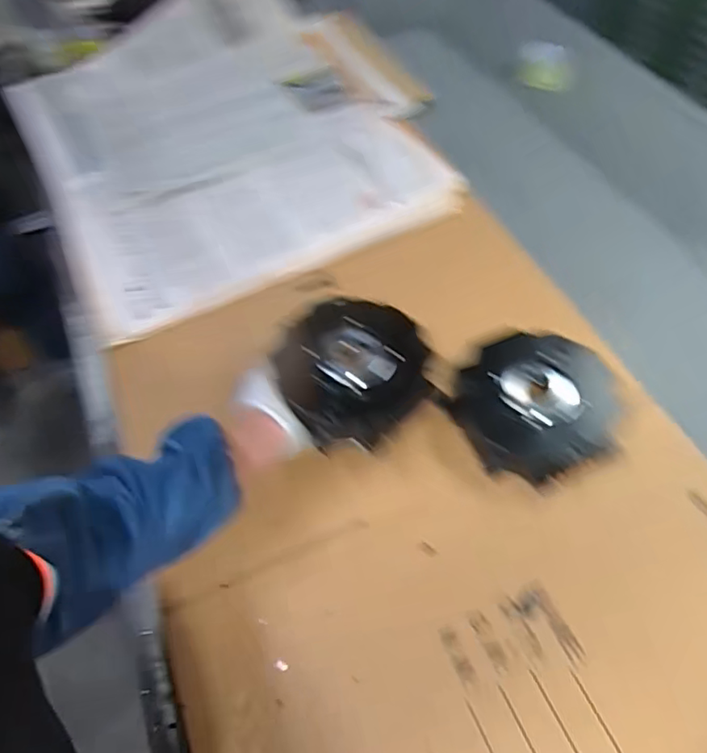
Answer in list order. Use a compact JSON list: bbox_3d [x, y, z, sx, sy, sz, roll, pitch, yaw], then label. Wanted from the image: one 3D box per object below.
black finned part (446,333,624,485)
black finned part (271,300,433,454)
[{"bbox_3d":[0.204,0.028,0.641,0.179,0.047,0.166,-15,57,-6],"label":"black finned part"},{"bbox_3d":[0.002,-0.015,0.618,0.155,0.048,0.160,-2,57,4],"label":"black finned part"}]

